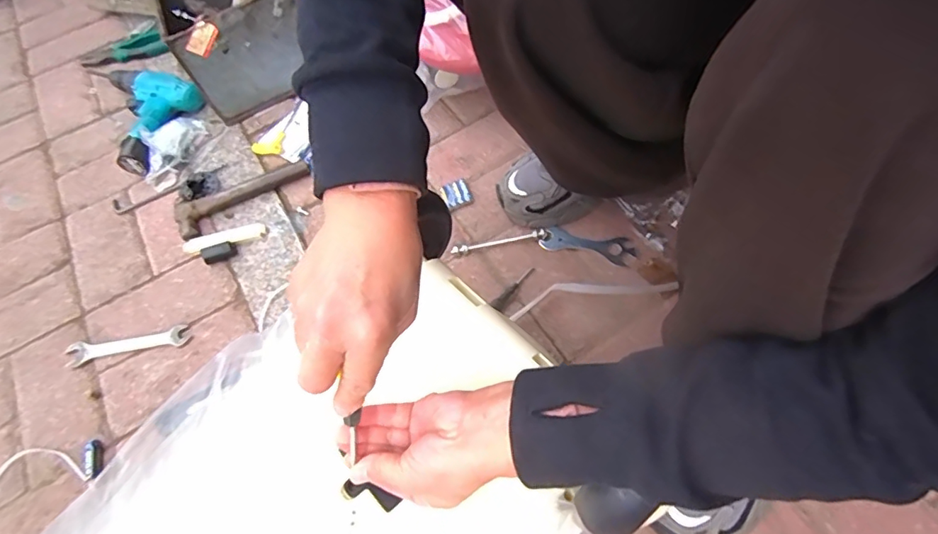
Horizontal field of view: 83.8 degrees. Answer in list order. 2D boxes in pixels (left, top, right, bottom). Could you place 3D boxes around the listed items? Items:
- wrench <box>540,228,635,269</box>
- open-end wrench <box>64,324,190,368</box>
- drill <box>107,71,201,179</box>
[{"bbox_3d":[0.158,-0.030,0.693,0.121,0.012,0.044,18,74,13],"label":"wrench"},{"bbox_3d":[-0.440,0.100,0.676,0.154,0.005,0.031,-13,60,-2],"label":"open-end wrench"},{"bbox_3d":[-0.565,-0.252,0.869,0.184,0.058,0.193,11,62,12],"label":"drill"}]

